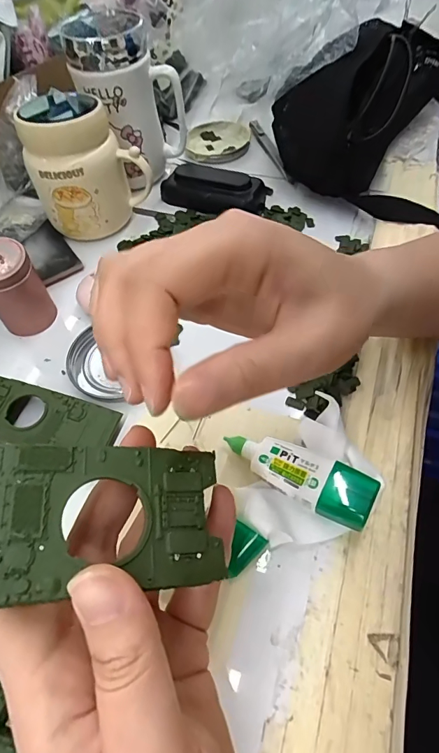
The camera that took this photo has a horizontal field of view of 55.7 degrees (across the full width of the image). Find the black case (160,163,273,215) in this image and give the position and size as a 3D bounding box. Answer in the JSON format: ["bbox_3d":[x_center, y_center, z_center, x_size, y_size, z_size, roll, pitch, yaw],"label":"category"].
[{"bbox_3d":[-0.008,-0.194,0.432,0.112,0.032,0.039,7,58,8],"label":"black case"}]

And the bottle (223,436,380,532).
[{"bbox_3d":[0.048,0.062,0.262,0.091,0.028,0.032,25,62,18],"label":"bottle"}]

